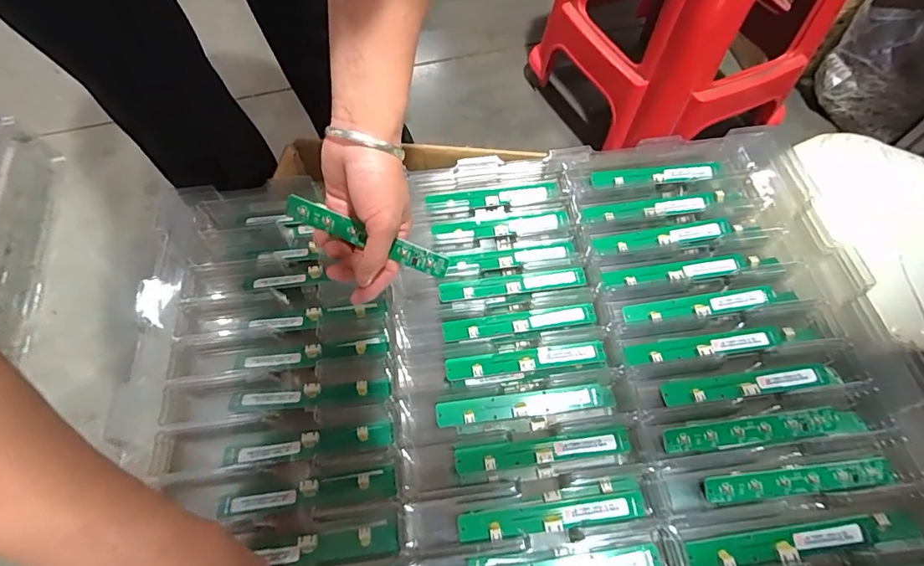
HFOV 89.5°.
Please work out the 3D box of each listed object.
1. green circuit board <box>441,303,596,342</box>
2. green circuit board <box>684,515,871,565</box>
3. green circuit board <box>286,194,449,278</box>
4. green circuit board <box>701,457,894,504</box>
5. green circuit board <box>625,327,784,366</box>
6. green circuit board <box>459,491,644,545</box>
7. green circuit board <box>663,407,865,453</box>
[{"bbox_3d":[0.051,0.034,0.425,0.138,0.011,0.020,-9,64,-1],"label":"green circuit board"},{"bbox_3d":[0.231,0.190,0.337,0.134,0.008,0.022,-10,64,-1],"label":"green circuit board"},{"bbox_3d":[-0.076,-0.035,0.369,0.136,0.022,0.005,23,27,4],"label":"green circuit board"},{"bbox_3d":[0.258,0.150,0.357,0.140,0.008,0.018,-7,64,1],"label":"green circuit board"},{"bbox_3d":[0.212,0.054,0.410,0.140,0.010,0.020,-9,64,0],"label":"green circuit board"},{"bbox_3d":[0.067,0.175,0.350,0.139,0.007,0.022,-8,46,-3],"label":"green circuit board"},{"bbox_3d":[0.244,0.117,0.374,0.163,0.007,0.020,-7,64,0],"label":"green circuit board"}]

